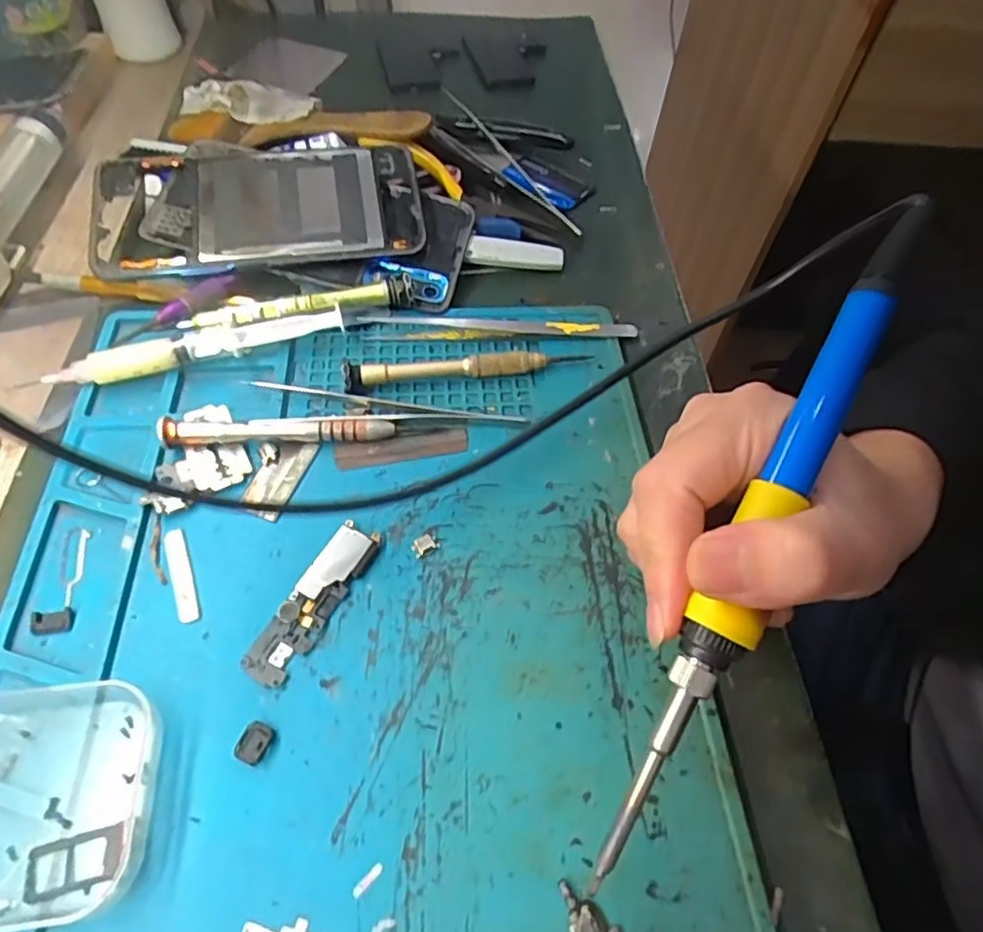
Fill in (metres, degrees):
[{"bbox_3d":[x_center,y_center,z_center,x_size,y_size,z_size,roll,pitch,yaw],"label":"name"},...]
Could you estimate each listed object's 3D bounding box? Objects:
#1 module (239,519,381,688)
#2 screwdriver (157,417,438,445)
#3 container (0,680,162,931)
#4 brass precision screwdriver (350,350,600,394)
[{"bbox_3d":[-0.065,0.049,0.235,0.017,0.005,0.064,25,58,13],"label":"module"},{"bbox_3d":[-0.080,-0.016,0.270,0.110,0.014,0.010,-4,57,-6],"label":"screwdriver"},{"bbox_3d":[-0.138,0.099,0.190,0.066,0.017,0.064,-6,57,-7],"label":"container"},{"bbox_3d":[-0.010,-0.047,0.294,0.113,0.014,0.010,-10,57,-10],"label":"brass precision screwdriver"}]

